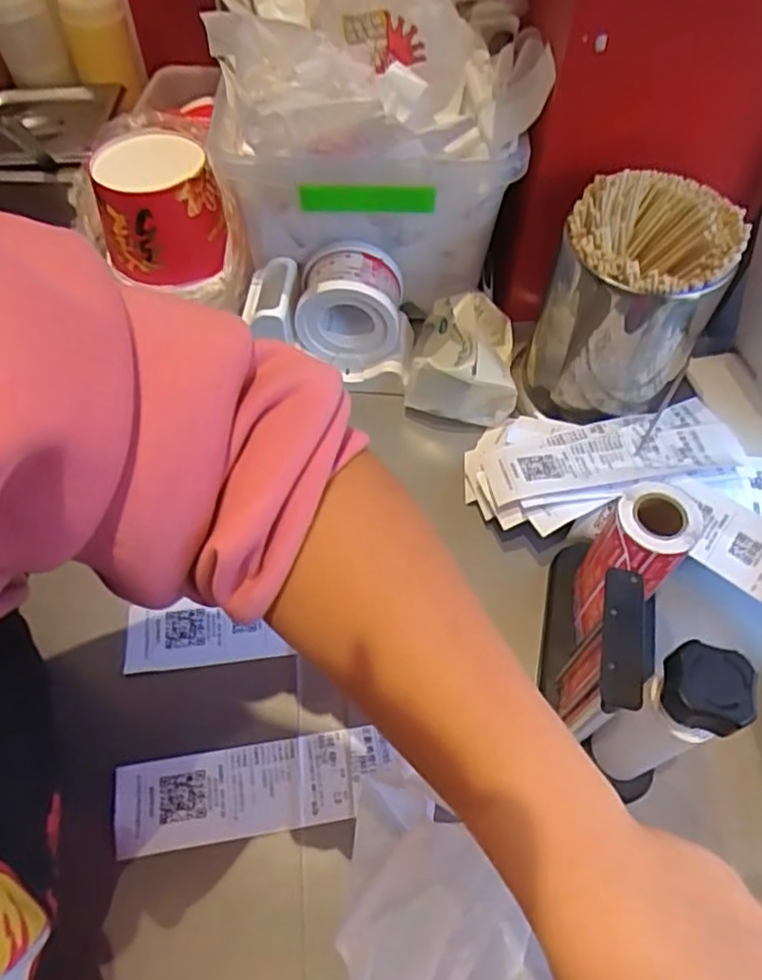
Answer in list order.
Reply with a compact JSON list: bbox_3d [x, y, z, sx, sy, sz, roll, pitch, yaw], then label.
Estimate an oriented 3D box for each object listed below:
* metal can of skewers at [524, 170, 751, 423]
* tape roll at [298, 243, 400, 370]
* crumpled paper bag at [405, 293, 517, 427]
[{"bbox_3d":[0.199,-0.147,0.547,0.121,0.172,0.114,0,57,0],"label":"metal can of skewers"},{"bbox_3d":[-0.029,-0.167,0.601,0.092,0.086,0.074,0,57,-1],"label":"tape roll"},{"bbox_3d":[0.074,-0.123,0.601,0.097,0.060,0.110,7,57,4],"label":"crumpled paper bag"}]

